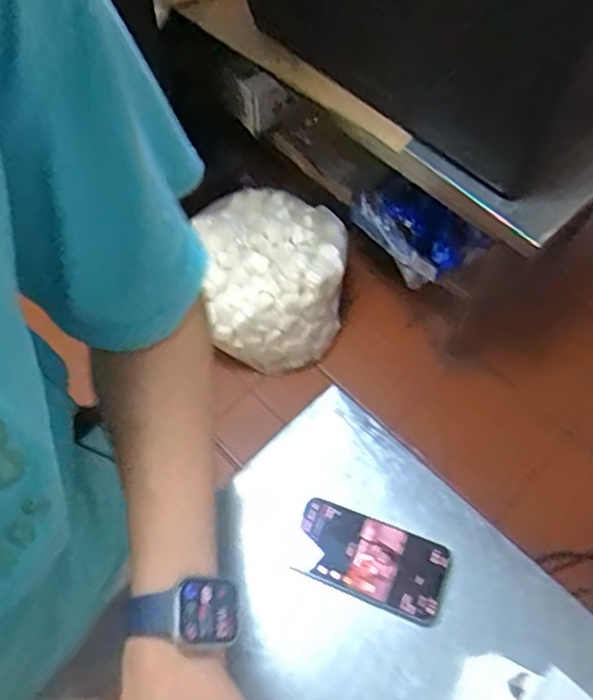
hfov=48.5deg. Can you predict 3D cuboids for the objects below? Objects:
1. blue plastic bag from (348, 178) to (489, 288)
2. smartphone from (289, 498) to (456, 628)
[{"bbox_3d":[0.247,-0.261,1.427,0.086,0.199,0.308,-35,68,-18],"label":"blue plastic bag"},{"bbox_3d":[0.068,0.190,0.591,0.140,0.008,0.069,21,64,9],"label":"smartphone"}]

